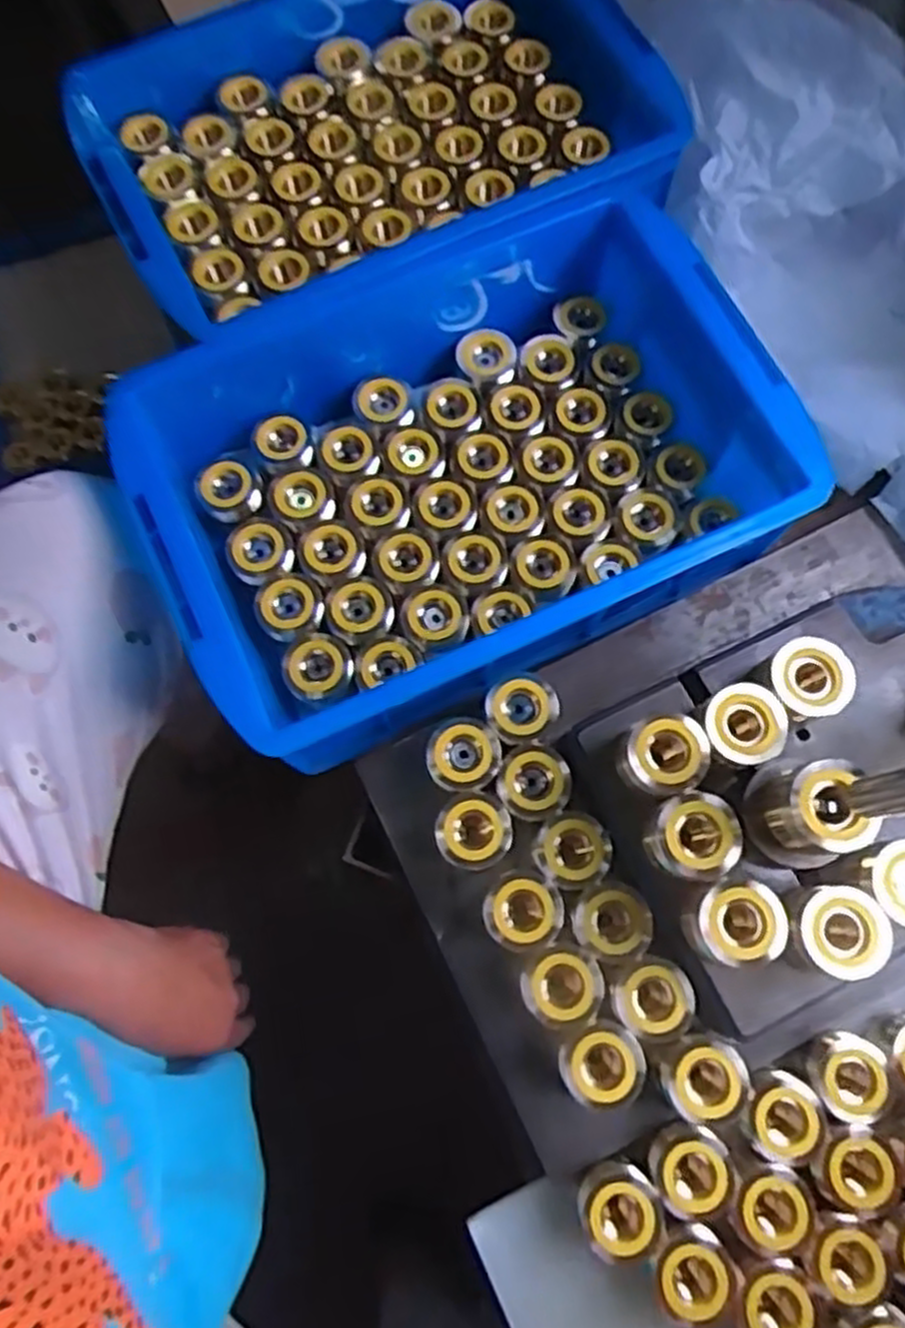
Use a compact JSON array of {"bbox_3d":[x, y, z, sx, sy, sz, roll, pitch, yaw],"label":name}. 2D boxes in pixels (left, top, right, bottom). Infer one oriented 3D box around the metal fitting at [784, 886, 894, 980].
[{"bbox_3d":[0.180,0.128,0.378,0.038,0.040,0.039,0,73,1],"label":"metal fitting"}]

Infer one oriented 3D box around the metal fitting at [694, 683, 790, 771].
[{"bbox_3d":[0.148,0.033,0.403,0.045,0.038,0.038,-24,74,-6],"label":"metal fitting"}]

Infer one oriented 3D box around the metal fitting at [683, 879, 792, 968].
[{"bbox_3d":[0.137,0.125,0.380,0.040,0.041,0.038,0,73,1],"label":"metal fitting"}]

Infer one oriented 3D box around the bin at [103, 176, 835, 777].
[{"bbox_3d":[0.007,-0.112,0.475,0.356,0.099,0.244,-27,75,-7],"label":"bin"}]

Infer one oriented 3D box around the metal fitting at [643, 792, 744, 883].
[{"bbox_3d":[0.117,0.086,0.391,0.038,0.049,0.040,0,73,1],"label":"metal fitting"}]

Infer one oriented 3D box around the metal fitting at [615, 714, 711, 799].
[{"bbox_3d":[0.107,0.048,0.399,0.042,0.042,0.041,0,73,1],"label":"metal fitting"}]

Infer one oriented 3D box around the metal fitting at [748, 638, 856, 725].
[{"bbox_3d":[0.182,0.012,0.414,0.042,0.043,0.041,0,73,1],"label":"metal fitting"}]

